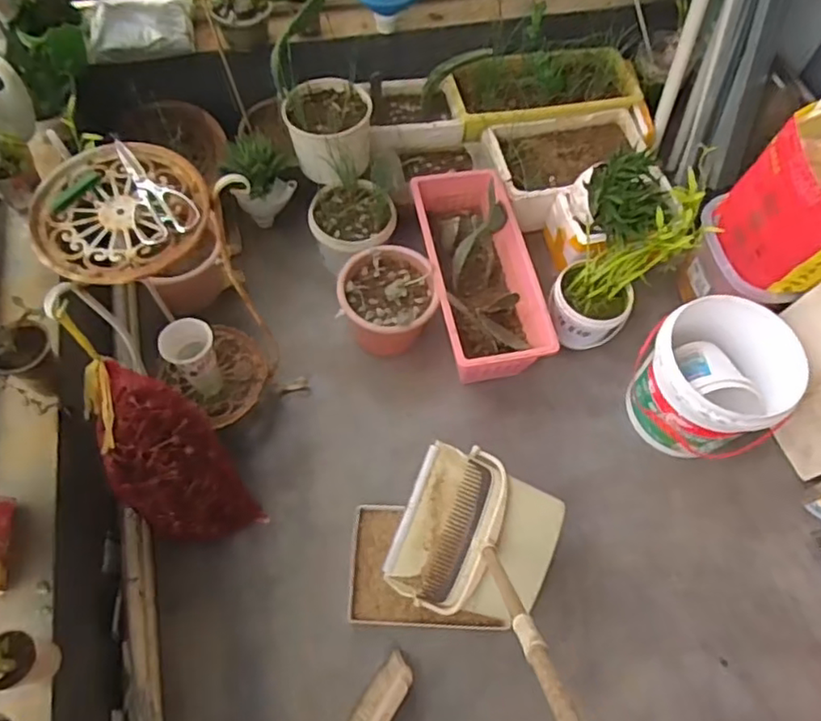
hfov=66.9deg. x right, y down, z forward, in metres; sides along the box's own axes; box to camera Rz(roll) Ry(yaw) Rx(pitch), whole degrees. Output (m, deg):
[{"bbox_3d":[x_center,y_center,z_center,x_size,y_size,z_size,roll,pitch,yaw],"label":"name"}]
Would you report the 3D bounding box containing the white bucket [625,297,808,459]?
[{"bbox_3d":[0.595,0.057,1.253,0.256,0.268,0.267,1,62,-3],"label":"white bucket"}]

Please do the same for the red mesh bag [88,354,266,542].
[{"bbox_3d":[-0.399,0.174,1.039,0.092,0.458,0.173,21,56,35],"label":"red mesh bag"}]

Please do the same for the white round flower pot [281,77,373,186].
[{"bbox_3d":[-0.180,-0.507,1.377,0.184,0.134,0.206,-5,62,-6],"label":"white round flower pot"}]

